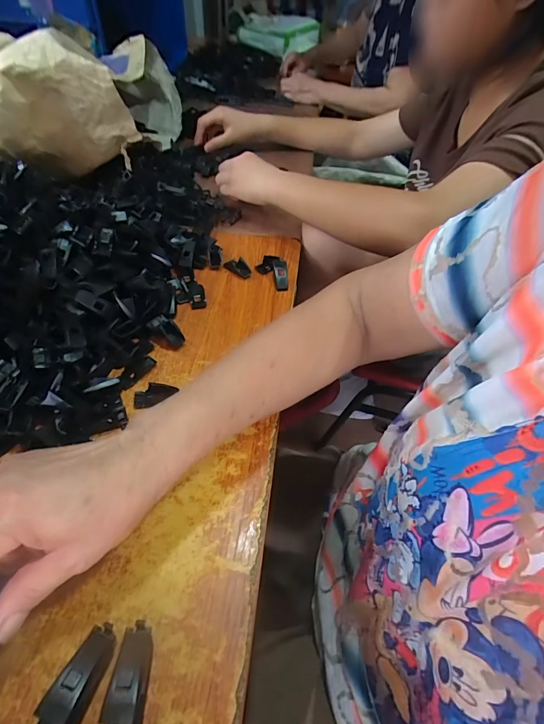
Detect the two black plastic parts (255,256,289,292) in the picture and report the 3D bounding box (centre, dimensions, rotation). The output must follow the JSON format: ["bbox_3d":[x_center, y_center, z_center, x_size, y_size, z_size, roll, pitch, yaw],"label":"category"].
[{"bbox_3d":[0.001,-0.120,0.497,0.039,0.015,0.066,-3,49,-7],"label":"two black plastic parts"}]

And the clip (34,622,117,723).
[{"bbox_3d":[-0.114,0.193,0.206,0.020,0.024,0.080,18,50,11],"label":"clip"}]

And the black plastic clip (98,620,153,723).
[{"bbox_3d":[-0.081,0.194,0.206,0.019,0.025,0.083,1,48,-3],"label":"black plastic clip"}]

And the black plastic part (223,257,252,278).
[{"bbox_3d":[-0.046,-0.130,0.501,0.041,0.018,0.014,33,54,23],"label":"black plastic part"}]

